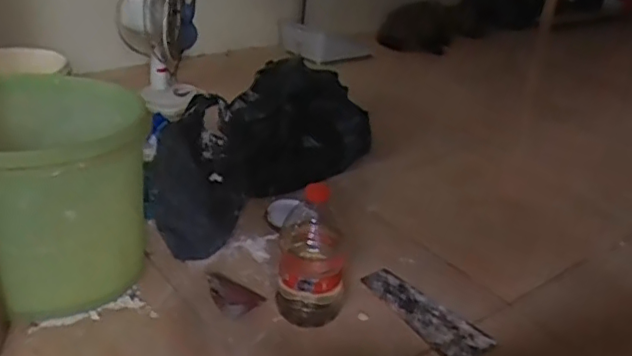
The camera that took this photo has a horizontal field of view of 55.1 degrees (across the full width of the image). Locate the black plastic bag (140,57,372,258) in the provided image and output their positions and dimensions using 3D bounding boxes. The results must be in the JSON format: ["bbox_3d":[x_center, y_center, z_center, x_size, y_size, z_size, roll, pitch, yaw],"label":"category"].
[{"bbox_3d":[-0.124,-0.074,1.158,0.274,0.178,0.545,19,31,26],"label":"black plastic bag"}]

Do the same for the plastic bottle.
[{"bbox_3d":[-0.004,0.098,0.834,0.092,0.192,0.088,5,28,0],"label":"plastic bottle"}]

